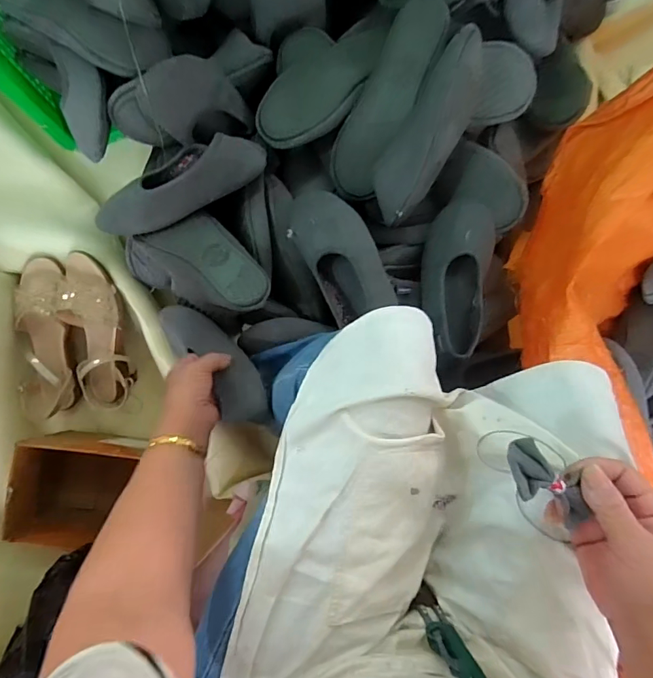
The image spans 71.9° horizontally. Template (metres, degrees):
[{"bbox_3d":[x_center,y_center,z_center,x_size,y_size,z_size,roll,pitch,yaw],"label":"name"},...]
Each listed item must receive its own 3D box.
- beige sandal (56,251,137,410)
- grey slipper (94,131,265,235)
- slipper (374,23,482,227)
[{"bbox_3d":[-0.362,-0.009,0.717,0.089,0.067,0.249,-4,109,-5],"label":"beige sandal"},{"bbox_3d":[-0.197,-0.204,0.592,0.240,0.061,0.083,-23,90,7],"label":"grey slipper"},{"bbox_3d":[0.132,-0.264,0.582,0.083,0.065,0.238,25,113,-3],"label":"slipper"}]

